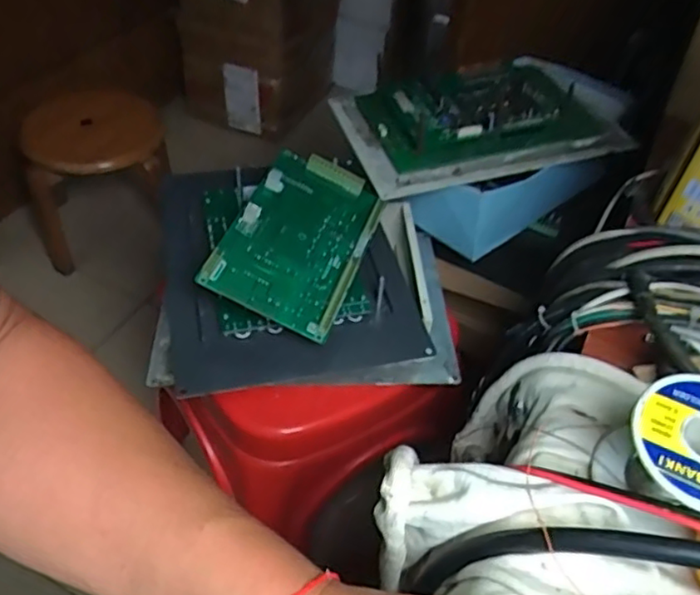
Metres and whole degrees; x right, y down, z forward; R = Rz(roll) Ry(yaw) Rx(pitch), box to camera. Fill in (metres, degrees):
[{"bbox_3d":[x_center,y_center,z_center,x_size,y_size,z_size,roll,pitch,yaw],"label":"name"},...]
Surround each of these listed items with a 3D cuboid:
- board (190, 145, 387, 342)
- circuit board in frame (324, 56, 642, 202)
[{"bbox_3d":[-0.045,-0.058,0.596,0.118,0.016,0.199,27,55,-4],"label":"board"},{"bbox_3d":[0.175,-0.213,0.773,0.352,0.053,0.216,-9,48,-12],"label":"circuit board in frame"}]

